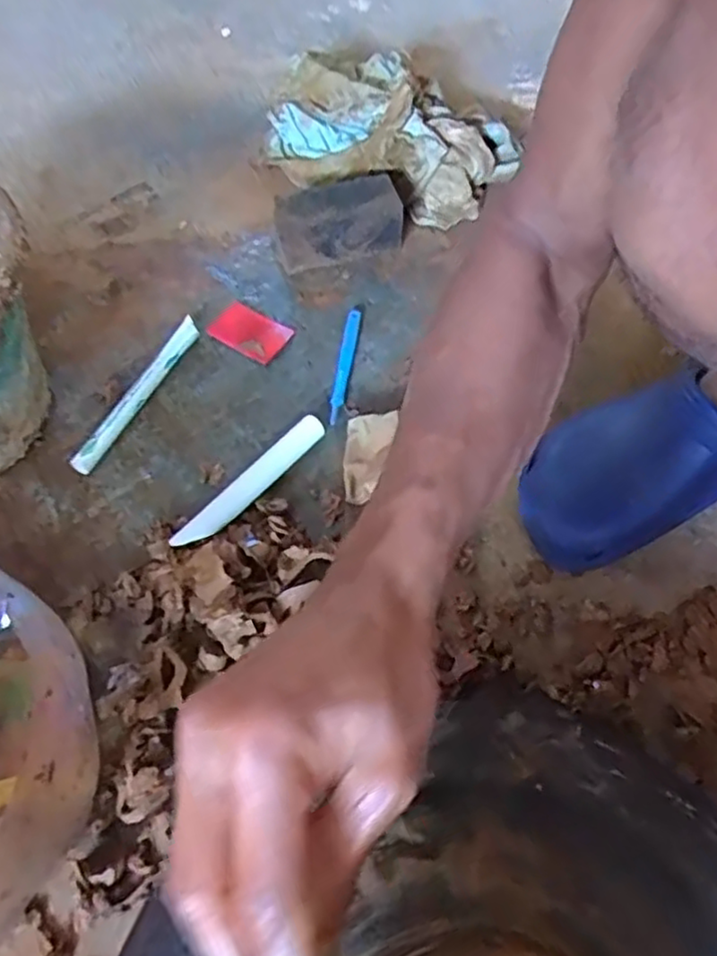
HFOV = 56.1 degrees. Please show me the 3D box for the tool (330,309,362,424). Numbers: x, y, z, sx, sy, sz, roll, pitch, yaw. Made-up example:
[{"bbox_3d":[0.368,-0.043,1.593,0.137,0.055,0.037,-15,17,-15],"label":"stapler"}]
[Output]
[{"bbox_3d":[-0.012,-0.102,0.602,0.012,0.013,0.129,7,59,7],"label":"tool"}]

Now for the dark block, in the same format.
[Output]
[{"bbox_3d":[-0.019,-0.246,0.655,0.124,0.062,0.051,-19,60,-9],"label":"dark block"}]

